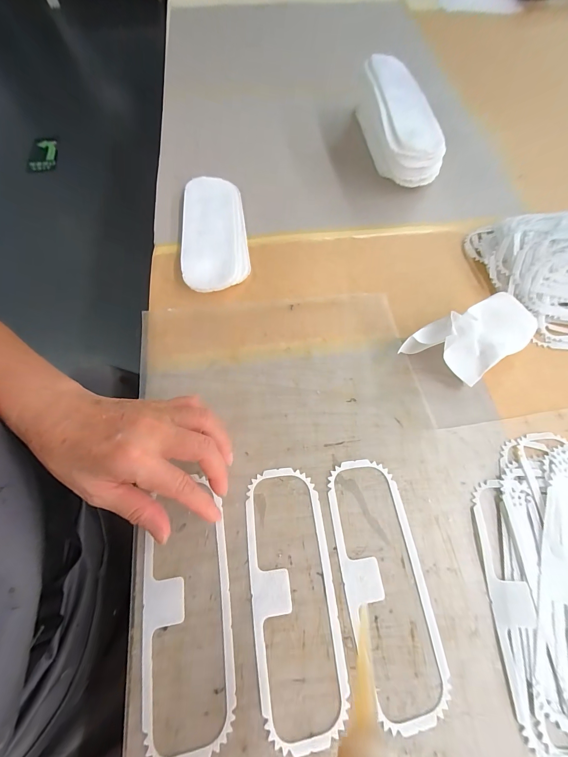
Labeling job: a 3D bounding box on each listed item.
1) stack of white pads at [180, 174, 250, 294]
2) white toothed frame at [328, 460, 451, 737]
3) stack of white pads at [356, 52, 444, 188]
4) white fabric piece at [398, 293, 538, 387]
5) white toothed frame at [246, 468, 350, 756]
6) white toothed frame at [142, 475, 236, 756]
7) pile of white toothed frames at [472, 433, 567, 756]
[{"bbox_3d":[-0.093,-0.197,0.405,0.082,0.015,0.188,-7,67,-4],"label":"stack of white pads"},{"bbox_3d":[0.085,0.170,0.260,0.068,0.004,0.193,-7,67,-4],"label":"white toothed frame"},{"bbox_3d":[0.164,-0.374,0.449,0.076,0.081,0.198,-9,67,-4],"label":"stack of white pads"},{"bbox_3d":[0.196,-0.037,0.324,0.131,0.051,0.072,-28,70,-12],"label":"white fabric piece"},{"bbox_3d":[0.007,0.177,0.255,0.068,0.004,0.194,-7,67,-4],"label":"white toothed frame"},{"bbox_3d":[-0.080,0.183,0.249,0.069,0.005,0.188,-8,67,-4],"label":"white toothed frame"},{"bbox_3d":[0.242,0.170,0.258,0.135,0.011,0.236,6,67,2],"label":"pile of white toothed frames"}]

